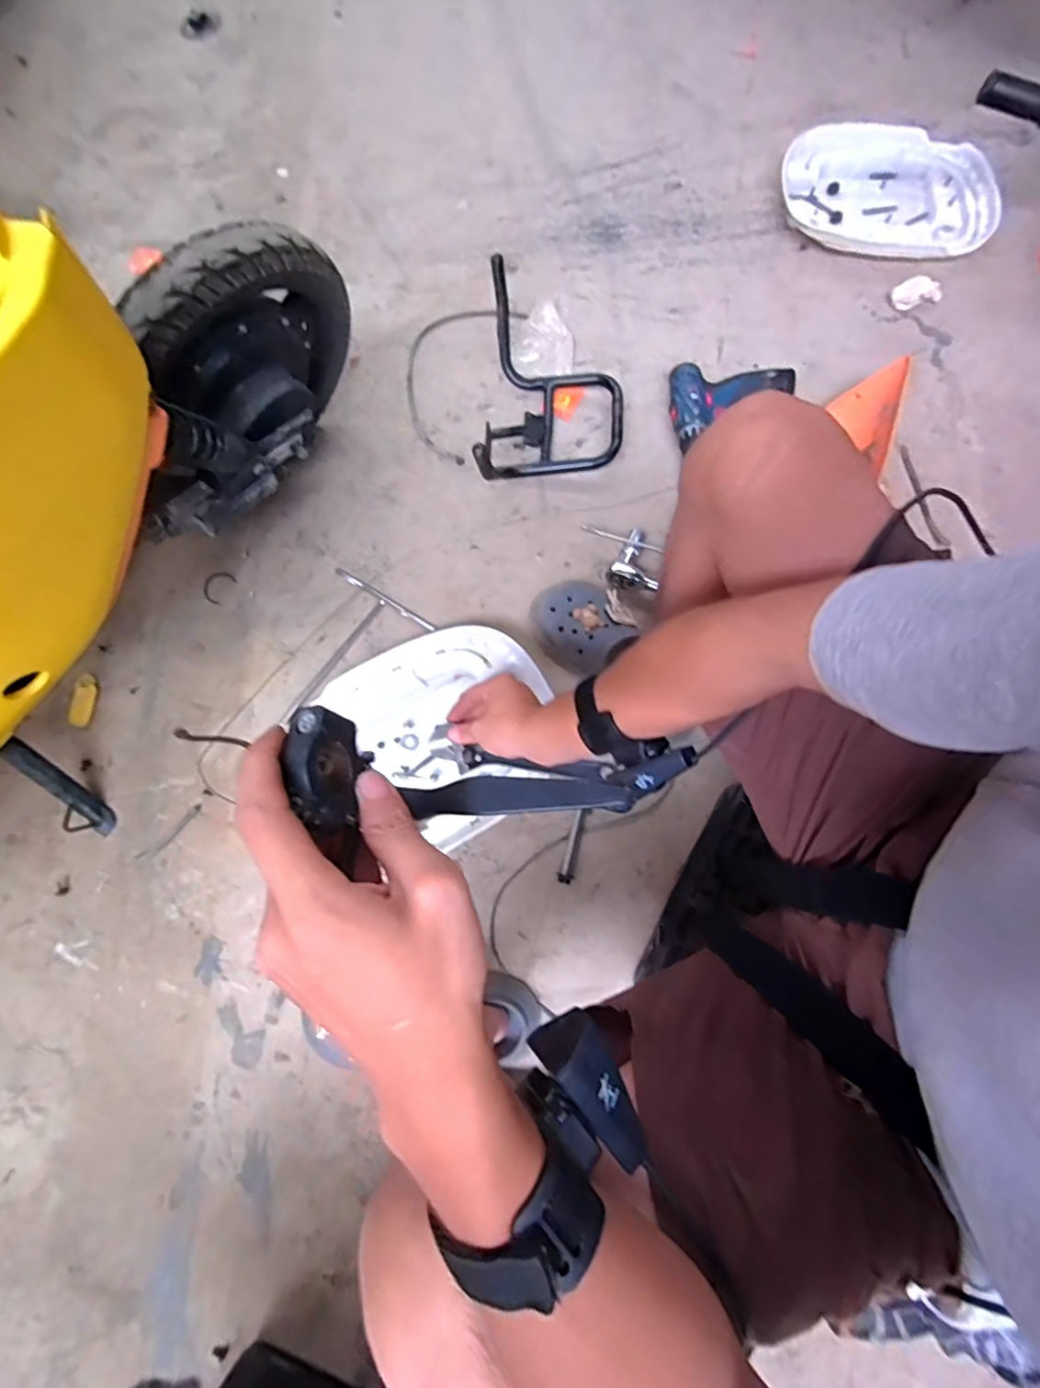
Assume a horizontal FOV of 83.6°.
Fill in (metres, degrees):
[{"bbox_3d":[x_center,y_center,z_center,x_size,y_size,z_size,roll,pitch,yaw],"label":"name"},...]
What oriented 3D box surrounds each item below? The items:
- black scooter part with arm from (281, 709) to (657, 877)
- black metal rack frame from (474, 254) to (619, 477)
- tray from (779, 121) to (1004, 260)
[{"bbox_3d":[-0.024,0.045,0.260,0.147,0.043,0.061,5,75,-12],"label":"black scooter part with arm"},{"bbox_3d":[0.053,-0.453,0.854,0.206,0.139,0.367,3,75,1],"label":"black metal rack frame"},{"bbox_3d":[0.642,-0.869,1.008,0.365,0.053,0.263,6,75,2],"label":"tray"}]

